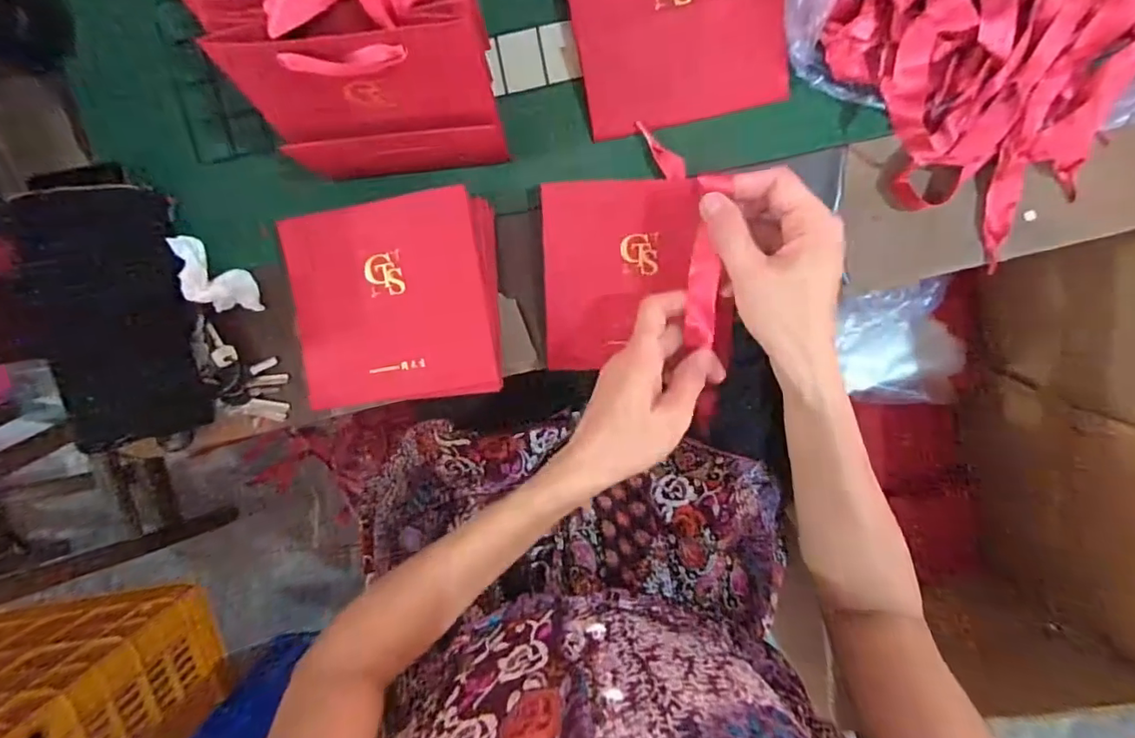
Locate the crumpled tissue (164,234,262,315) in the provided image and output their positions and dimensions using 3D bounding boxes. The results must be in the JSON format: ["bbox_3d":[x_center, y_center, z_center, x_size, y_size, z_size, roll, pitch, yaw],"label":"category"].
[{"bbox_3d":[-0.272,-0.072,0.420,0.033,0.041,0.061,-13,99,4],"label":"crumpled tissue"}]

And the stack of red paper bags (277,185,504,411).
[{"bbox_3d":[-0.125,-0.051,0.407,0.145,0.047,0.141,-5,100,2],"label":"stack of red paper bags"}]

